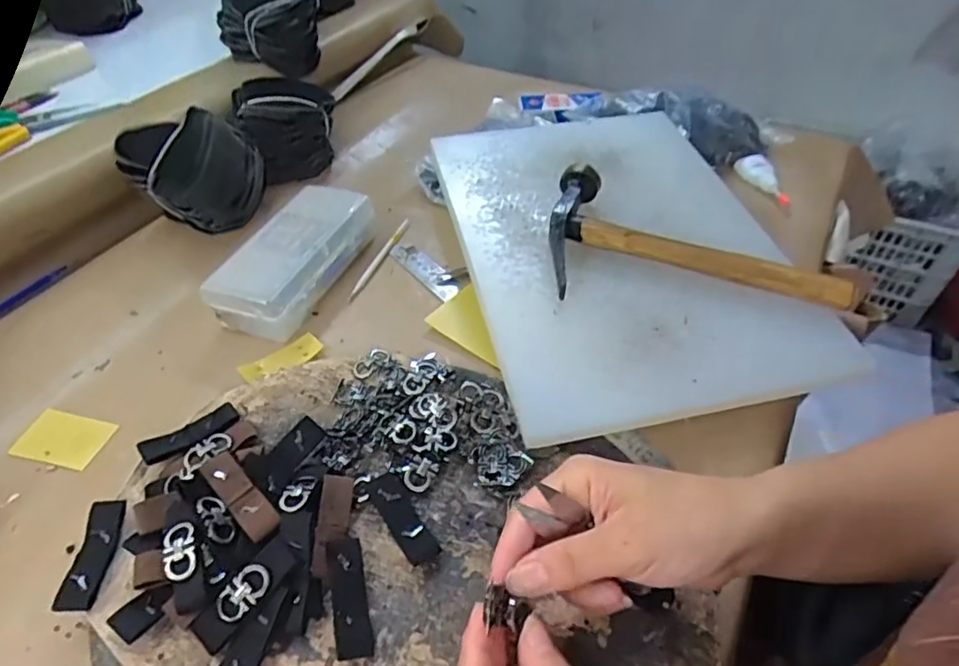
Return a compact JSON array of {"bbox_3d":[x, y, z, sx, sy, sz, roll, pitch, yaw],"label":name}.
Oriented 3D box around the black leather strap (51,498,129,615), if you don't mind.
[{"bbox_3d":[-0.222,0.127,0.347,0.019,0.004,0.064,6,47,-10],"label":"black leather strap"}]

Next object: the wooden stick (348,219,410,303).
[{"bbox_3d":[-0.093,-0.071,0.572,0.009,0.005,0.120,11,46,14],"label":"wooden stick"}]

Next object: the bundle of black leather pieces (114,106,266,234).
[{"bbox_3d":[-0.269,-0.155,0.578,0.119,0.094,0.094,-22,47,-18],"label":"bundle of black leather pieces"}]

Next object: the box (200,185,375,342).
[{"bbox_3d":[-0.160,-0.068,0.537,0.070,0.048,0.166,12,46,15],"label":"box"}]

